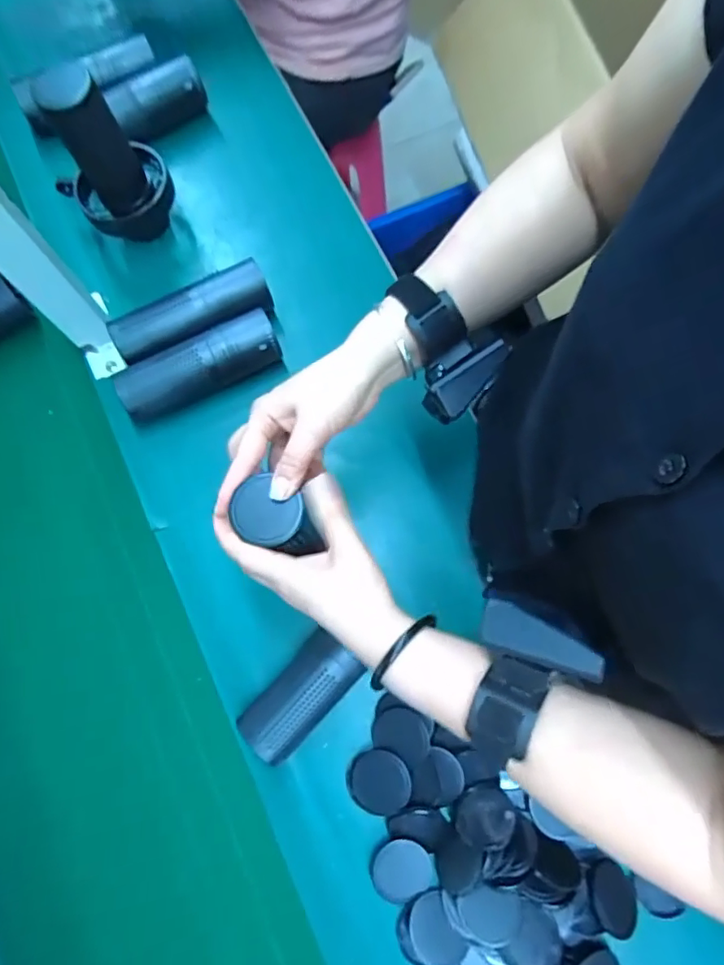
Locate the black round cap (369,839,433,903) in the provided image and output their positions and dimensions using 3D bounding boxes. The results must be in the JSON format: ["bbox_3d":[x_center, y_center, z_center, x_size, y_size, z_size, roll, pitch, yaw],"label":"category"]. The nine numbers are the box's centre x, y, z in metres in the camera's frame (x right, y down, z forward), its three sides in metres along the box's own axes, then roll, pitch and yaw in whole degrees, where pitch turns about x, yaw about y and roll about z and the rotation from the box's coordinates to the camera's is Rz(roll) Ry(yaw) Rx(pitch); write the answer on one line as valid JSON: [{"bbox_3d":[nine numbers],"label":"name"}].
[{"bbox_3d":[0.033,0.328,0.459,0.050,0.009,0.049,0,76,-1],"label":"black round cap"}]

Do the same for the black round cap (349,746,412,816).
[{"bbox_3d":[0.014,0.260,0.472,0.056,0.007,0.048,-14,64,17],"label":"black round cap"}]

